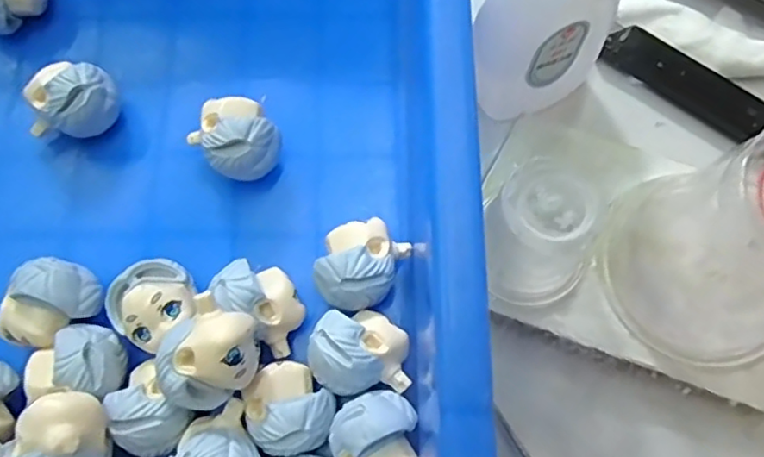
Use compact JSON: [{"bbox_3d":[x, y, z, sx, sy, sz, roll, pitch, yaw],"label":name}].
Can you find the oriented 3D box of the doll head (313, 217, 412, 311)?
[{"bbox_3d":[-0.007,0.011,0.184,0.023,0.025,0.028,27,75,8],"label":"doll head"}]

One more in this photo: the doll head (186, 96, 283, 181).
[{"bbox_3d":[-0.045,-0.027,0.195,0.022,0.026,0.027,-40,77,-11],"label":"doll head"}]

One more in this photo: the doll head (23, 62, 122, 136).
[{"bbox_3d":[-0.098,-0.041,0.200,0.025,0.027,0.021,-16,74,-6],"label":"doll head"}]

